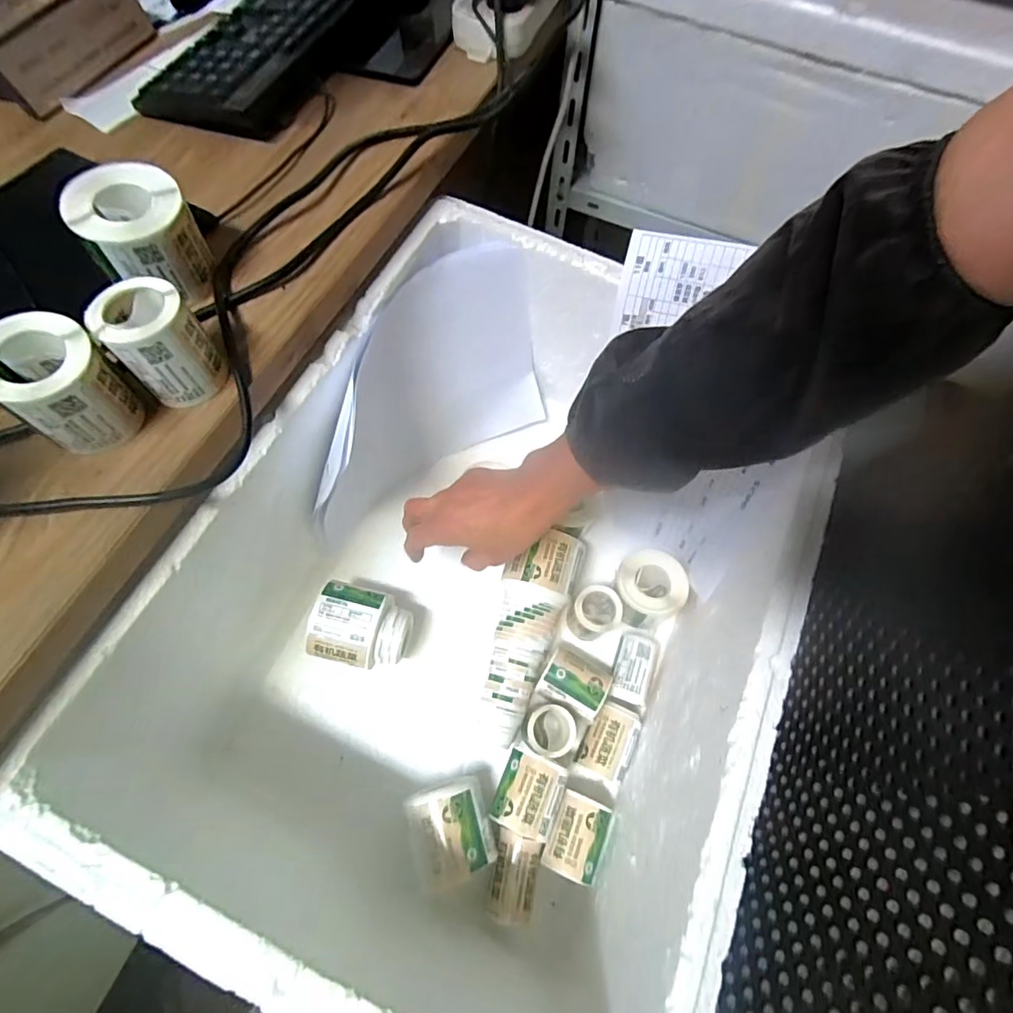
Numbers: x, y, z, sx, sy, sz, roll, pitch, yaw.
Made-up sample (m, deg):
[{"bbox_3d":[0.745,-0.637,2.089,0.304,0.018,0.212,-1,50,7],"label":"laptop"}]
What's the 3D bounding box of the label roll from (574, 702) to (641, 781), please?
[{"bbox_3d":[0.093,0.213,0.477,0.050,0.032,0.058,22,67,8],"label":"label roll"}]

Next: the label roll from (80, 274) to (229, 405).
[{"bbox_3d":[-0.204,-0.096,0.311,0.046,0.062,0.043,1,66,-1],"label":"label roll"}]

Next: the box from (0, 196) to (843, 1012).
[{"bbox_3d":[-0.006,0.066,0.448,0.400,0.234,0.533,22,67,8],"label":"box"}]

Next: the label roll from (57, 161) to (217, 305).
[{"bbox_3d":[-0.238,-0.177,0.349,0.063,0.067,0.072,-27,69,-13],"label":"label roll"}]

